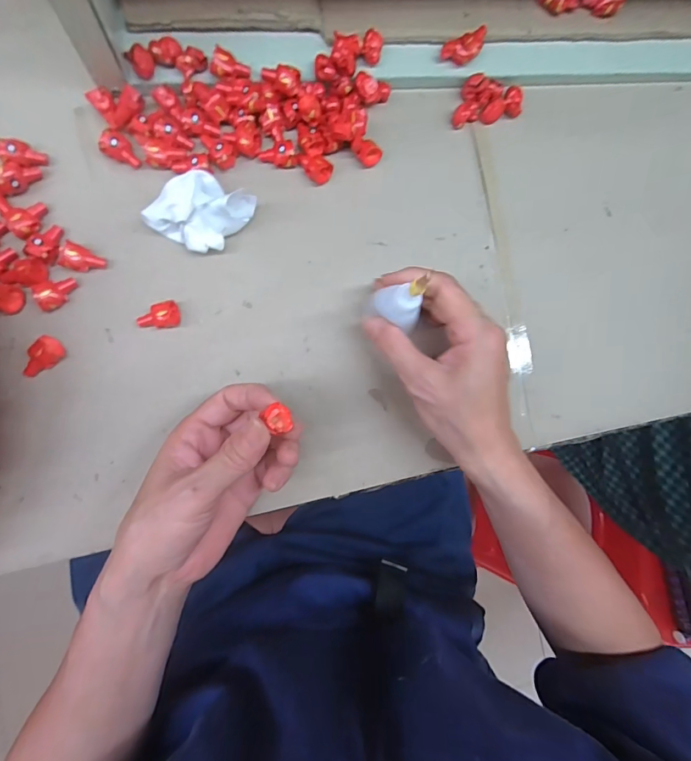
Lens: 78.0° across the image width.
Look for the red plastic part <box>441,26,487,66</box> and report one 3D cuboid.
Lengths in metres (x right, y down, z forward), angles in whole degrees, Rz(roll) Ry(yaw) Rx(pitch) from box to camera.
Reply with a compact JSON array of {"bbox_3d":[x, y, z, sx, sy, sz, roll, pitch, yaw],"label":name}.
[{"bbox_3d":[0.089,-0.244,0.313,0.037,0.011,0.018,-28,92,-10],"label":"red plastic part"}]

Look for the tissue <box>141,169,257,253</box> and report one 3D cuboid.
[{"bbox_3d":[-0.092,-0.111,0.275,0.046,0.036,0.054,37,82,-6],"label":"tissue"}]

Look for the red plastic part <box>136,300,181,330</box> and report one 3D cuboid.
[{"bbox_3d":[-0.123,-0.042,0.280,0.026,0.016,0.016,-13,89,-10],"label":"red plastic part"}]

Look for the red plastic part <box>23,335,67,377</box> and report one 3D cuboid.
[{"bbox_3d":[-0.191,-0.014,0.267,0.015,0.013,0.028,44,81,-5],"label":"red plastic part"}]

